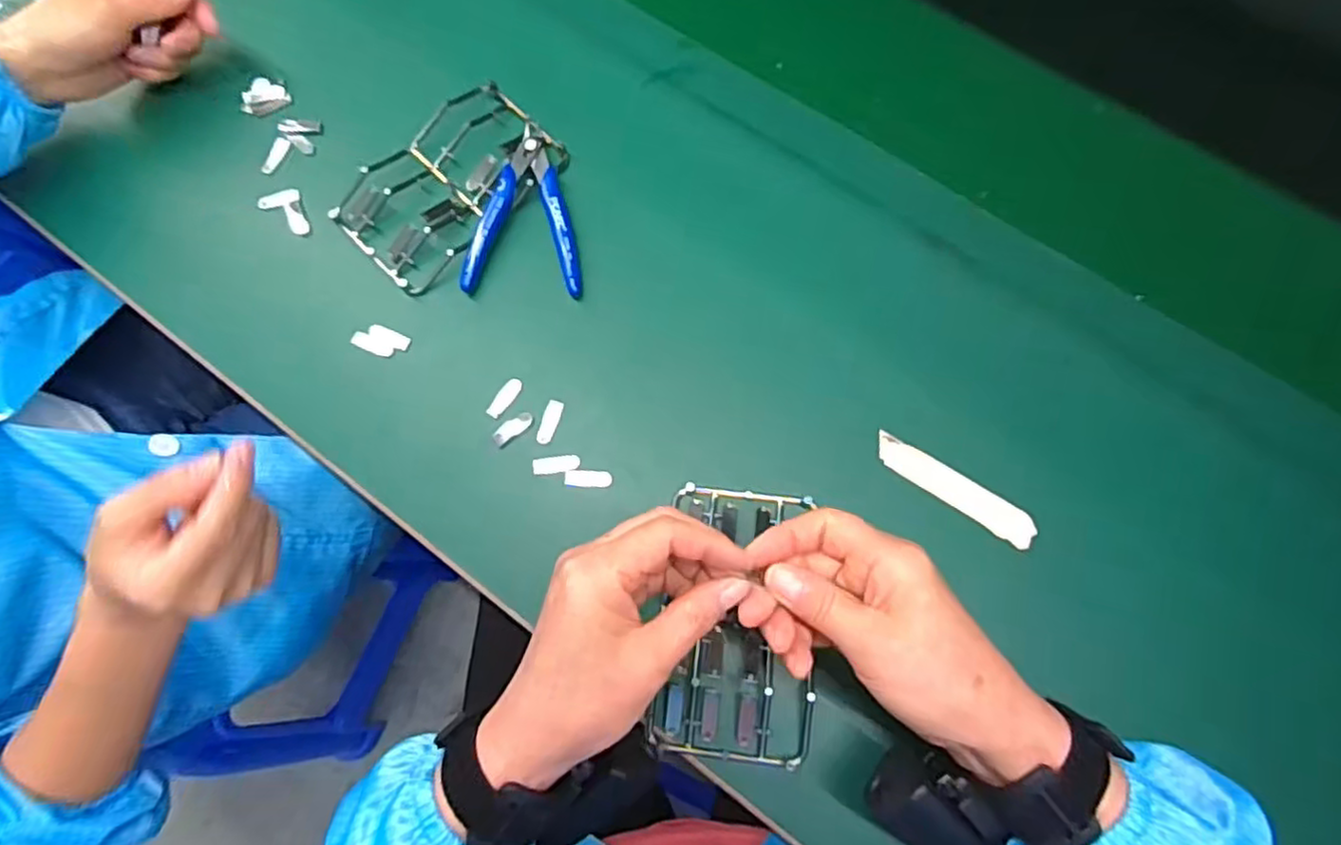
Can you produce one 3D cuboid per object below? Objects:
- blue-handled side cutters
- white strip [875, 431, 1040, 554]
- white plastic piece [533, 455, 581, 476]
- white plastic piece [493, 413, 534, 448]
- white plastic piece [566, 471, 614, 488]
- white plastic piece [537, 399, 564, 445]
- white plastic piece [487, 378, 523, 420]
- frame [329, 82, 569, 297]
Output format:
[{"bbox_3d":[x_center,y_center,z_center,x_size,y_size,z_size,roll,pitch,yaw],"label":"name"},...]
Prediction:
[{"bbox_3d":[-0.096,-0.140,0.466,0.077,0.017,0.110,1,75,2],"label":"blue-handled side cutters"},{"bbox_3d":[0.169,0.040,0.419,0.101,0.007,0.020,33,79,10],"label":"white strip"},{"bbox_3d":[-0.070,0.026,0.429,0.028,0.004,0.010,-8,75,0],"label":"white plastic piece"},{"bbox_3d":[-0.099,0.003,0.435,0.027,0.004,0.011,-42,78,-11],"label":"white plastic piece"},{"bbox_3d":[-0.050,0.034,0.426,0.028,0.004,0.010,1,75,2],"label":"white plastic piece"},{"bbox_3d":[-0.076,0.000,0.438,0.010,0.004,0.028,16,76,6],"label":"white plastic piece"},{"bbox_3d":[-0.105,-0.016,0.442,0.011,0.004,0.028,37,77,10],"label":"white plastic piece"},{"bbox_3d":[-0.149,-0.164,0.474,0.147,0.016,0.092,-41,78,-9],"label":"frame"}]

